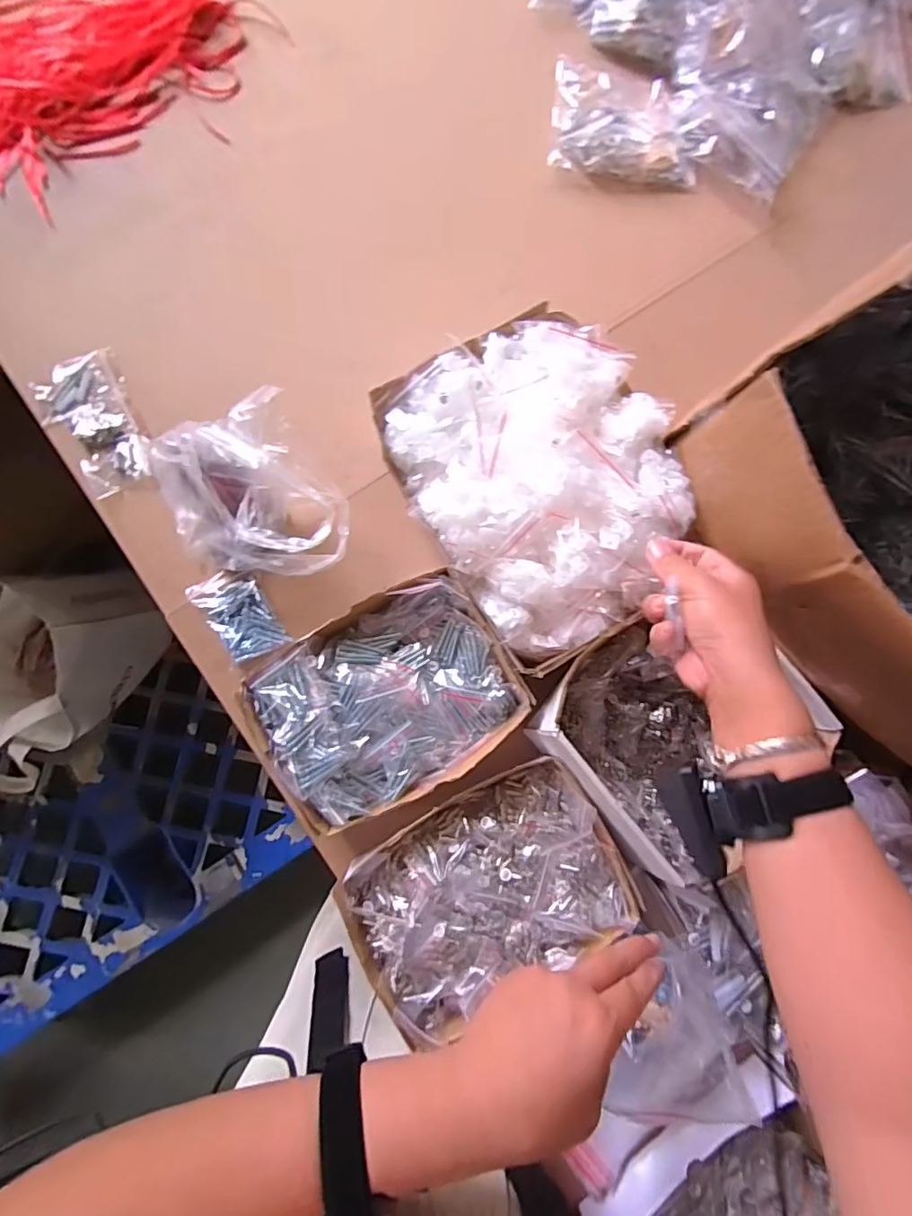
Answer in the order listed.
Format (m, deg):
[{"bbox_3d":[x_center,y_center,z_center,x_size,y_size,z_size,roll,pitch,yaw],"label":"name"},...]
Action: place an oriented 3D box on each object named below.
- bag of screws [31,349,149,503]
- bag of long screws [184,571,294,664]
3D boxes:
[{"bbox_3d":[-0.362,-0.190,0.553,0.078,0.017,0.145,-30,85,-8],"label":"bag of screws"},{"bbox_3d":[-0.211,0.007,0.529,0.057,0.012,0.094,-33,86,-8],"label":"bag of long screws"}]

